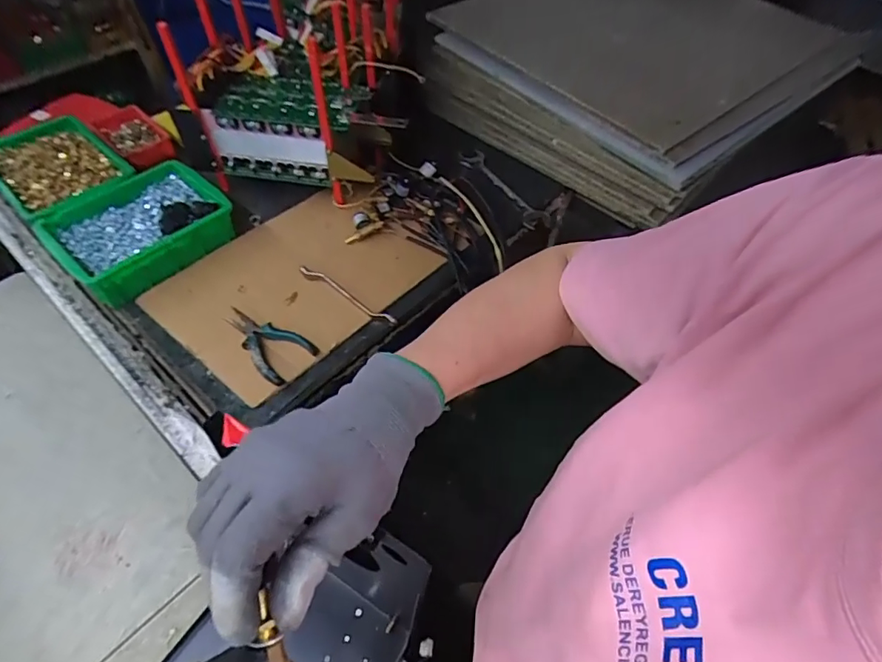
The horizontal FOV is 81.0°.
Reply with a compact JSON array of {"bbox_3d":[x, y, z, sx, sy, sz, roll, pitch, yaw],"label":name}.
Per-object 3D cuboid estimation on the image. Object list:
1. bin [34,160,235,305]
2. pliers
[{"bbox_3d":[-0.477,-0.160,0.828,0.246,0.072,0.168,-37,63,-26],"label":"bin"},{"bbox_3d":[-0.260,0.013,0.741,0.145,0.020,0.079,28,57,17],"label":"pliers"}]

